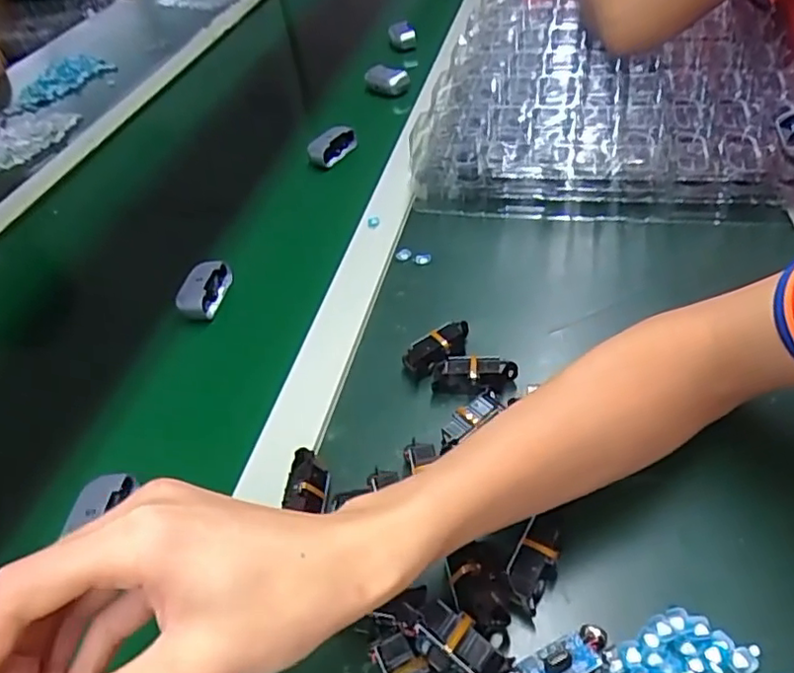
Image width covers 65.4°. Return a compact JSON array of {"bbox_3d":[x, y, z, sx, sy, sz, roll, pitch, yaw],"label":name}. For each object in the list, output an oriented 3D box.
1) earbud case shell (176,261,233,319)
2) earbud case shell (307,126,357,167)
[{"bbox_3d":[-0.166,-0.039,0.525,0.030,0.029,0.056,2,45,13],"label":"earbud case shell"},{"bbox_3d":[-0.069,-0.209,0.672,0.015,0.037,0.060,25,54,32],"label":"earbud case shell"}]

